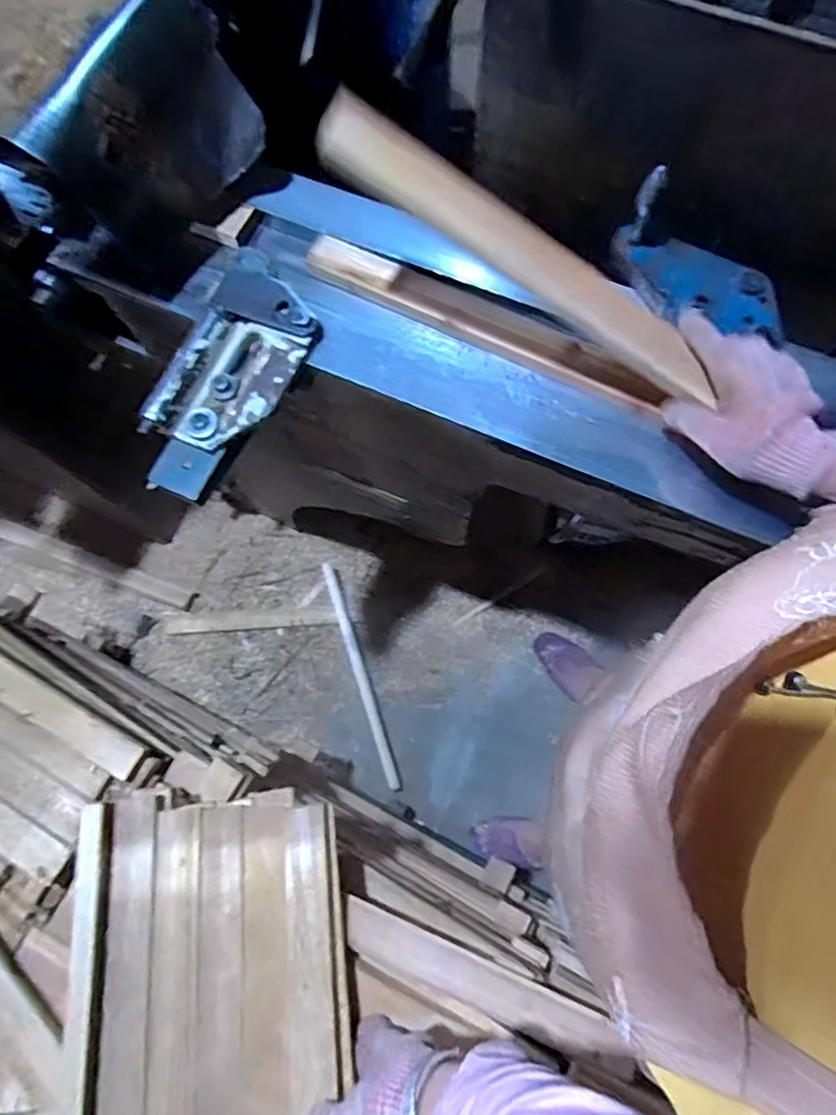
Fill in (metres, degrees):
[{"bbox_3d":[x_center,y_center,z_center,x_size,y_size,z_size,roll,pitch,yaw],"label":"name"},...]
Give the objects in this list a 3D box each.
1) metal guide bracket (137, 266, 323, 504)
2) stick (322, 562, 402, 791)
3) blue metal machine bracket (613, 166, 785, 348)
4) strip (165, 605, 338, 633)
[{"bbox_3d":[-0.190,-0.181,0.621,0.117,0.038,0.251,22,75,7],"label":"metal guide bracket"},{"bbox_3d":[-0.124,0.246,1.319,0.028,0.030,0.495,-18,74,-5],"label":"stick"},{"bbox_3d":[0.275,-0.280,0.576,0.178,0.073,0.103,22,75,7],"label":"blue metal machine bracket"},{"bbox_3d":[-0.369,0.138,1.353,0.370,0.012,0.041,-4,73,-1],"label":"strip"}]

